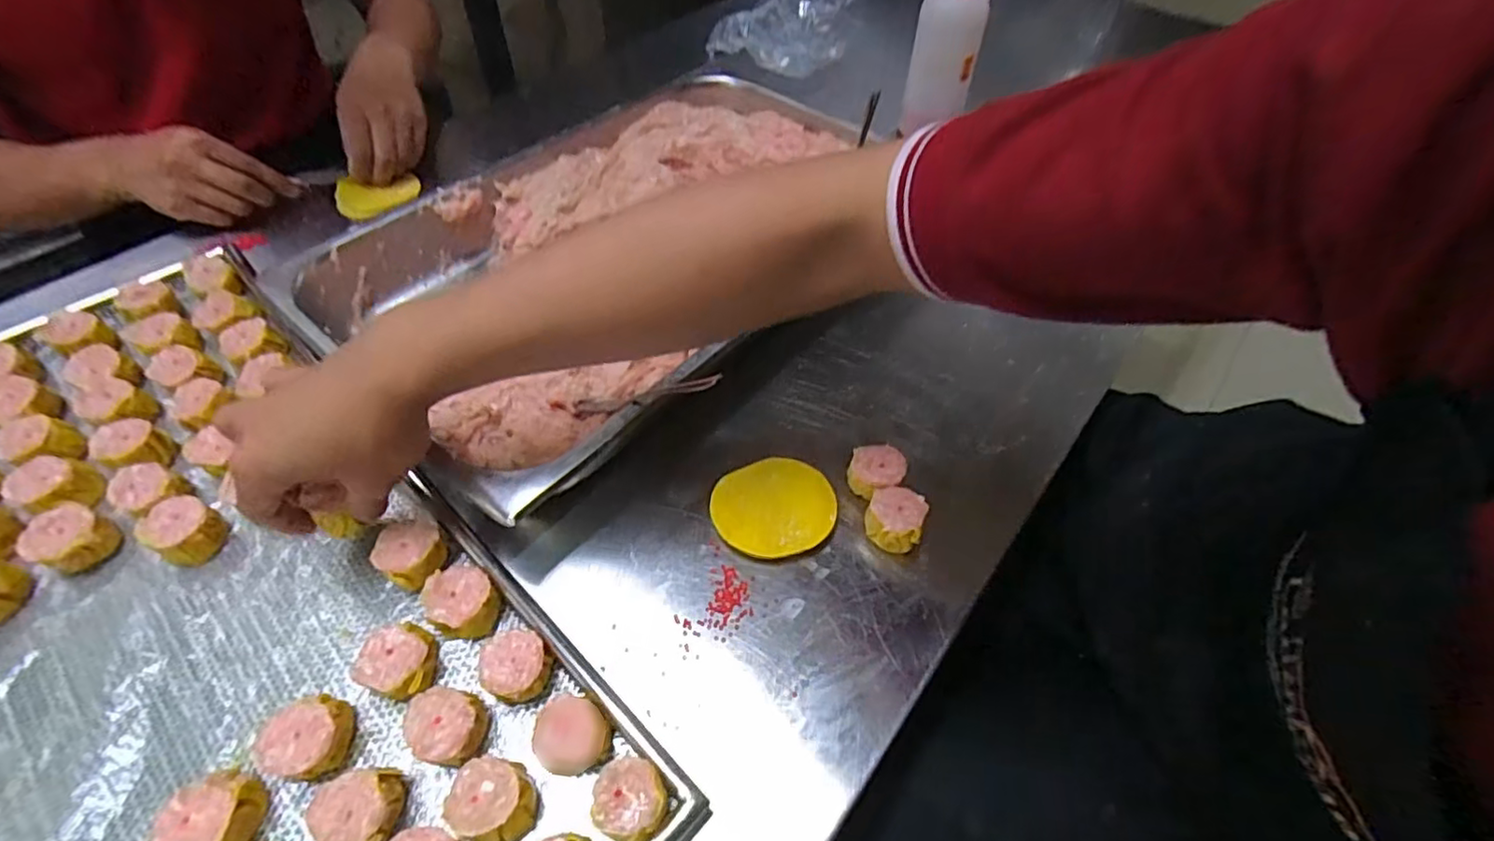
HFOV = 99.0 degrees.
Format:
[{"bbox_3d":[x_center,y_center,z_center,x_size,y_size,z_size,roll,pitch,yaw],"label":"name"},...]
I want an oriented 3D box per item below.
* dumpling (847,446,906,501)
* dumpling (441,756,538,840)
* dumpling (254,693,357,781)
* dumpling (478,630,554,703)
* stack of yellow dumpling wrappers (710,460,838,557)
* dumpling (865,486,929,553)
[{"bbox_3d":[0.090,0.040,0.453,0.037,0.037,0.032,23,55,15],"label":"dumpling"},{"bbox_3d":[-0.130,0.193,0.325,0.043,0.023,0.035,10,52,5],"label":"dumpling"},{"bbox_3d":[-0.237,0.170,0.340,0.043,0.029,0.038,-4,52,-6],"label":"dumpling"},{"bbox_3d":[-0.131,0.142,0.366,0.038,0.032,0.035,1,52,-1],"label":"dumpling"},{"bbox_3d":[0.018,0.063,0.446,0.083,0.017,0.070,-13,54,-12],"label":"stack of yellow dumpling wrappers"},{"bbox_3d":[0.099,0.067,0.431,0.036,0.030,0.035,1,52,-1],"label":"dumpling"}]

